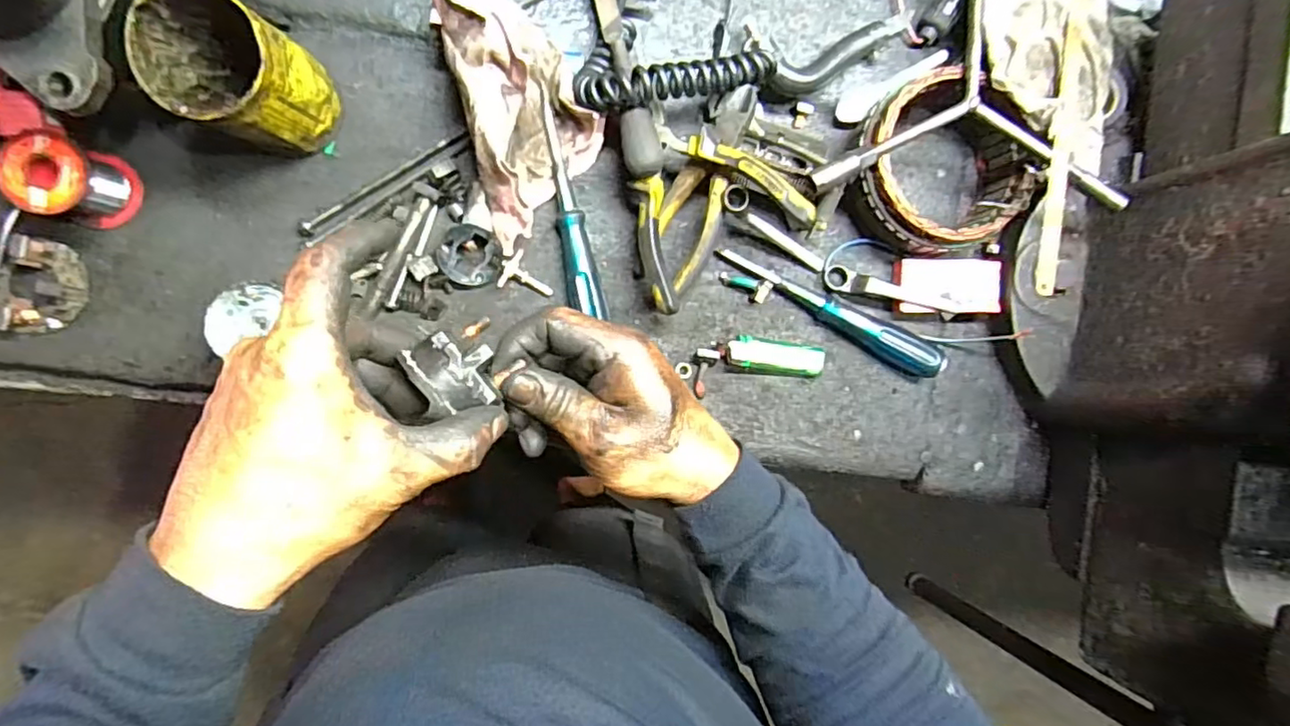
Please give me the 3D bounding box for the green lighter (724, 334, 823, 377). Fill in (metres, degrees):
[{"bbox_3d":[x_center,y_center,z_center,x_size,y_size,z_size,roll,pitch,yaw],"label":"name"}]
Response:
[{"bbox_3d":[0.105,-0.004,0.499,0.081,0.017,0.028,4,91,-7],"label":"green lighter"}]

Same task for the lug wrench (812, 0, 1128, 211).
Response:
[{"bbox_3d":[0.228,-0.208,0.429,0.205,0.039,0.188,4,91,-7],"label":"lug wrench"}]

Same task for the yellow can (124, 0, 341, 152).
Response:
[{"bbox_3d":[-0.261,-0.182,0.404,0.075,0.111,0.074,0,91,-6],"label":"yellow can"}]

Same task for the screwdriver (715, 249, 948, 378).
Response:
[{"bbox_3d":[0.150,-0.039,0.492,0.200,0.027,0.024,26,88,-6],"label":"screwdriver"}]

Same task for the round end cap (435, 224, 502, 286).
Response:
[{"bbox_3d":[-0.131,-0.080,0.469,0.044,0.028,0.043,0,91,-6],"label":"round end cap"}]

